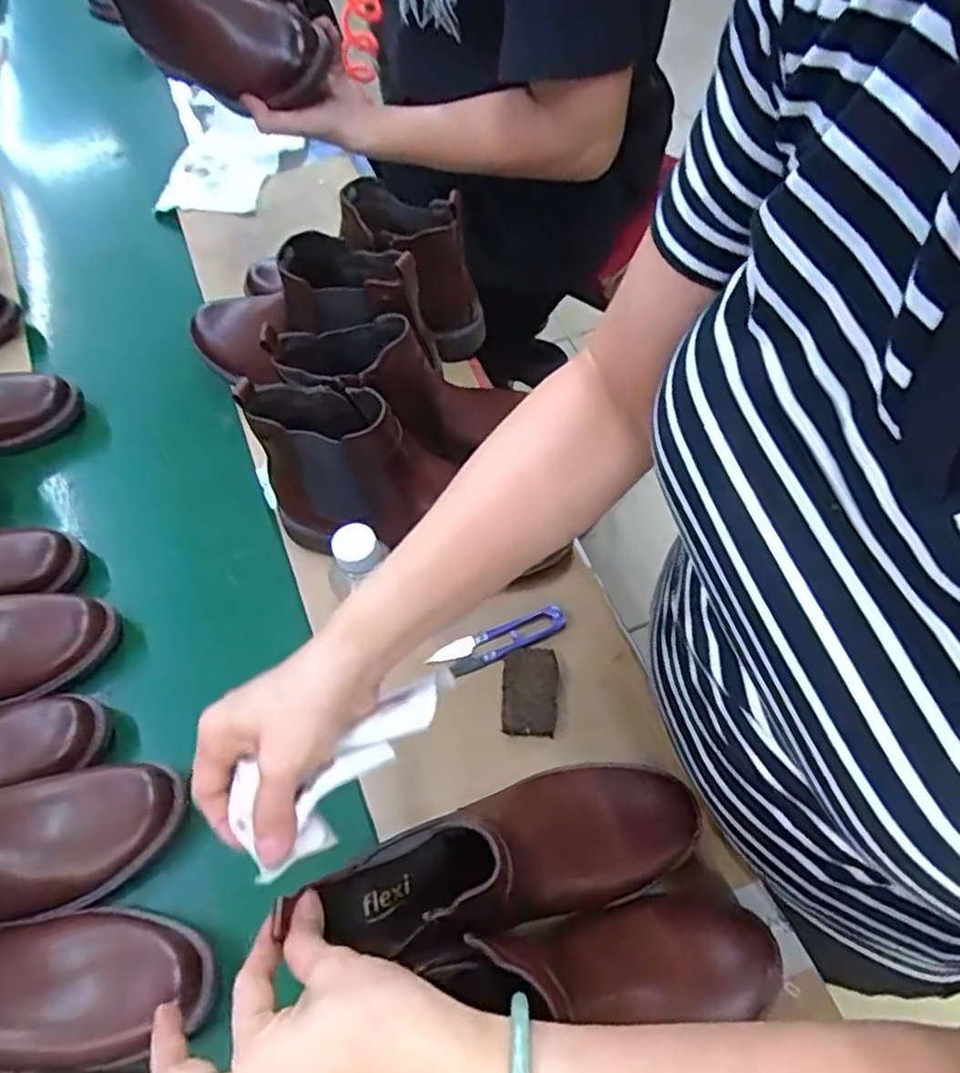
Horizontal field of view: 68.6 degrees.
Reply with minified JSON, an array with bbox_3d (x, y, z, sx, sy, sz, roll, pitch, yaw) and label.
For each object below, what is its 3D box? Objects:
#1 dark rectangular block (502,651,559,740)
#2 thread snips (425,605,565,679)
[{"bbox_3d":[0.040,0.124,0.567,0.044,0.009,0.071,0,59,4],"label":"dark rectangular block"},{"bbox_3d":[0.016,0.088,0.591,0.117,0.007,0.028,-20,78,-12],"label":"thread snips"}]

